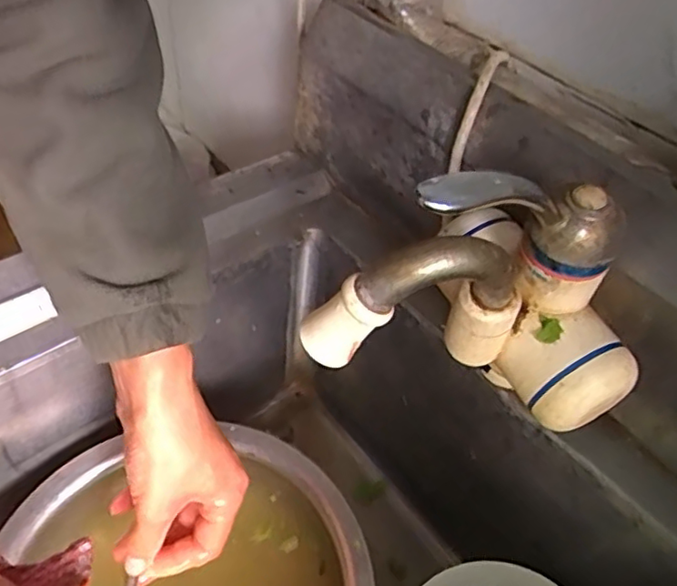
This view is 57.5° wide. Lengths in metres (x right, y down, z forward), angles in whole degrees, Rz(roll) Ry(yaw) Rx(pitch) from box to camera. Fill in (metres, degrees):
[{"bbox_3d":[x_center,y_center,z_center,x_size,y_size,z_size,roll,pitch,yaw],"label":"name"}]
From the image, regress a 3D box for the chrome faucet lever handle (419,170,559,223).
[{"bbox_3d":[0.070,-0.043,0.278,0.081,0.017,0.019,-2,47,-27],"label":"chrome faucet lever handle"}]

